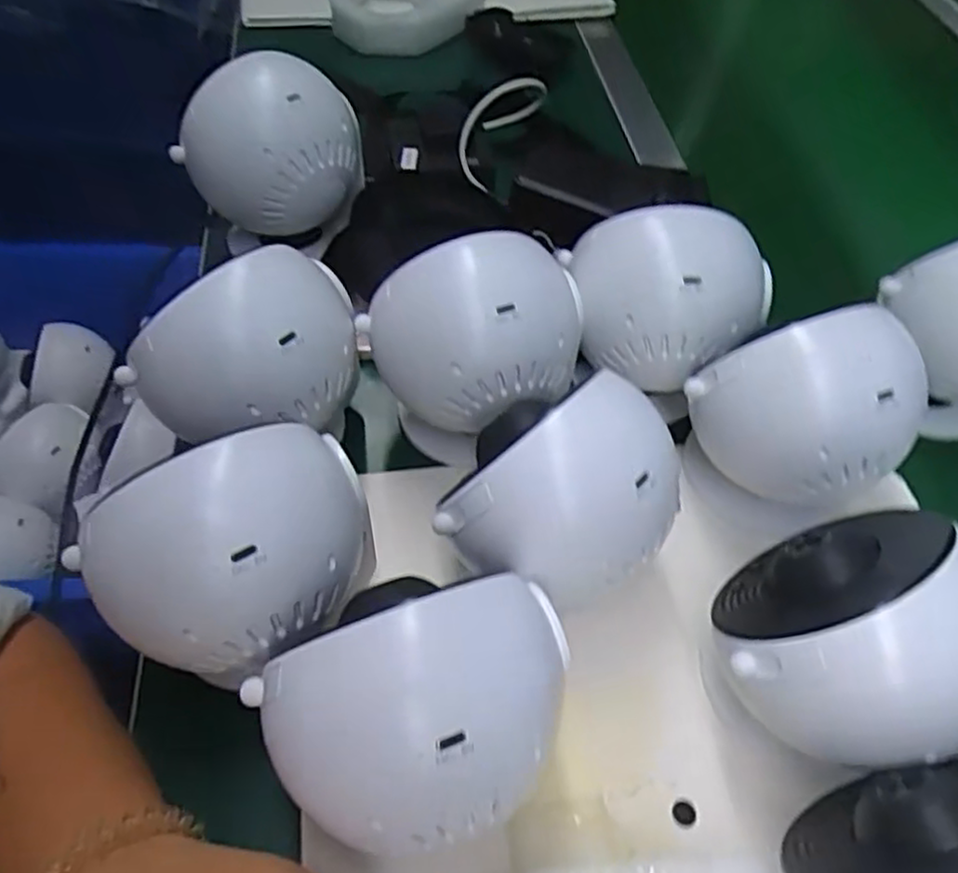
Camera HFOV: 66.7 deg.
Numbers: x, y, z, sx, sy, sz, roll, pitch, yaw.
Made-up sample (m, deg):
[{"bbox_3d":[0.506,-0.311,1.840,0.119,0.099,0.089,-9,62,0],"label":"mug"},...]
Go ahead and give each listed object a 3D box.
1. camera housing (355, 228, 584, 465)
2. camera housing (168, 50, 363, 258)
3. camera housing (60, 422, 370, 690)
[{"bbox_3d":[-0.002,-0.042,0.373,0.097,0.098,0.075,-16,56,-16],"label":"camera housing"},{"bbox_3d":[-0.124,-0.176,0.458,0.082,0.094,0.096,39,59,22],"label":"camera housing"},{"bbox_3d":[-0.084,0.039,0.277,0.067,0.066,0.100,39,59,22],"label":"camera housing"}]

